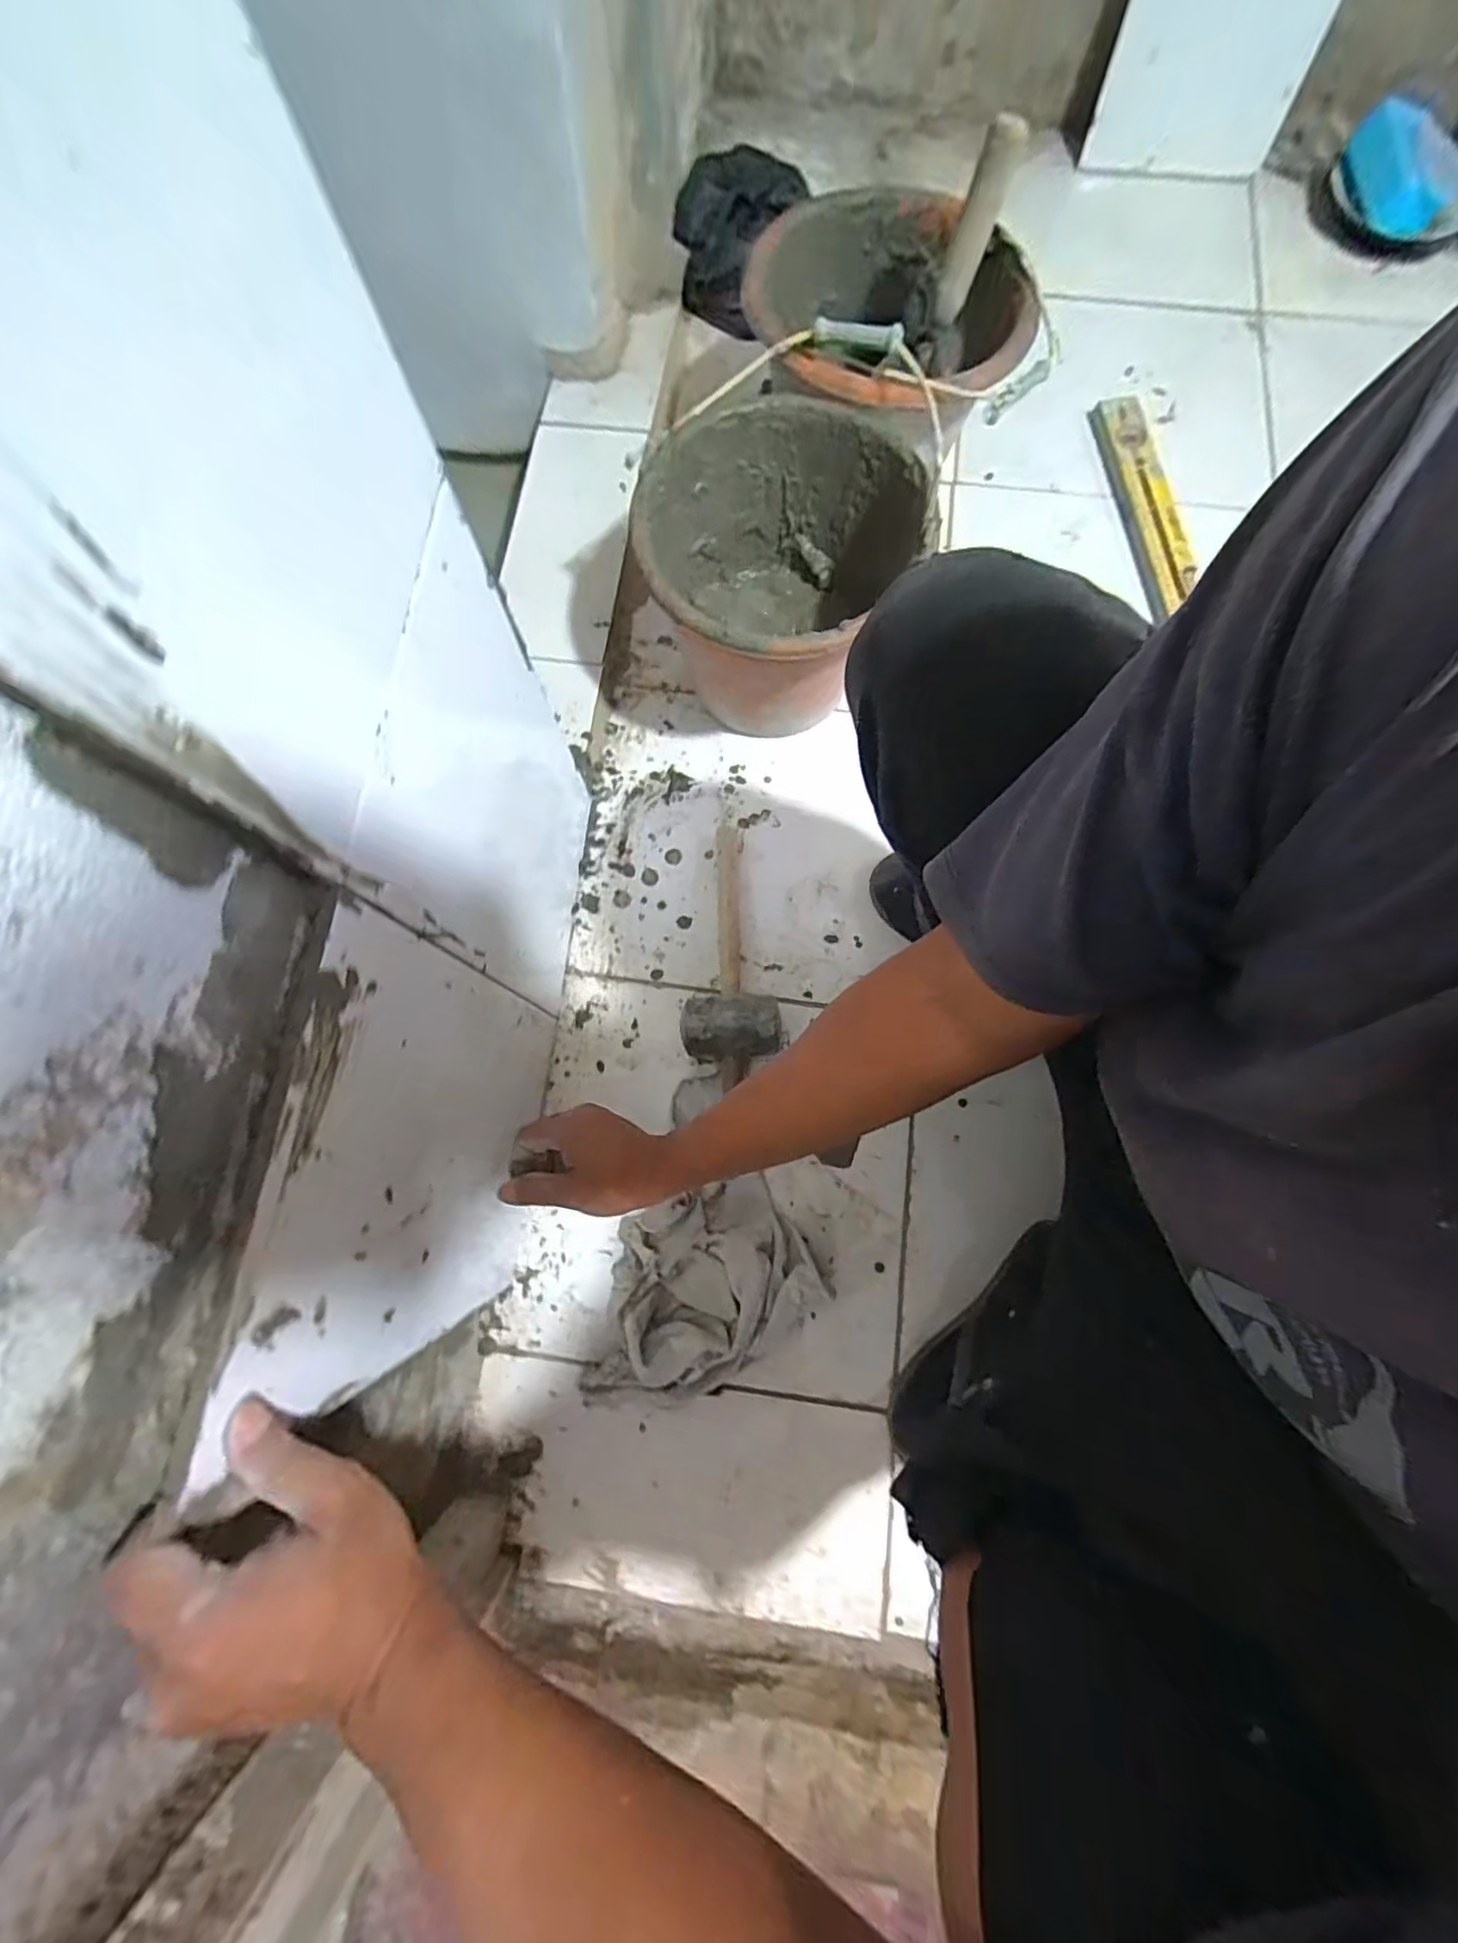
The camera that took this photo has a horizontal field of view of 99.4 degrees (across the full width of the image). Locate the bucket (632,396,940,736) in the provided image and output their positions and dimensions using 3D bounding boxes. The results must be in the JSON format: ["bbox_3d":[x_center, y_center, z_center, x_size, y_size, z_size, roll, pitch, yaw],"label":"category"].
[{"bbox_3d":[0.048,-0.378,0.635,0.249,0.199,0.267,0,76,-1],"label":"bucket"}]

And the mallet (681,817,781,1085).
[{"bbox_3d":[0.004,-0.017,0.611,0.092,0.064,0.249,3,76,0],"label":"mallet"}]

